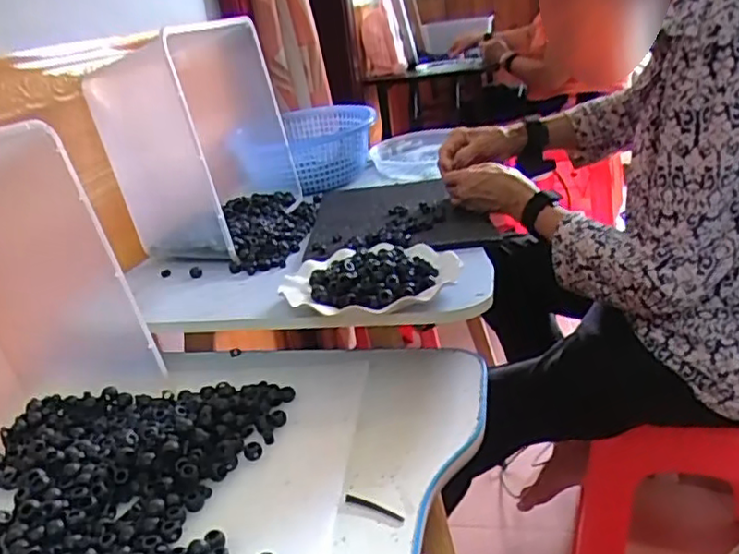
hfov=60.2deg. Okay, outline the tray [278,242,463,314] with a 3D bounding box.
[{"bbox_3d":[0.003,-0.001,0.670,0.182,0.030,0.148,-8,23,-2],"label":"tray"}]

